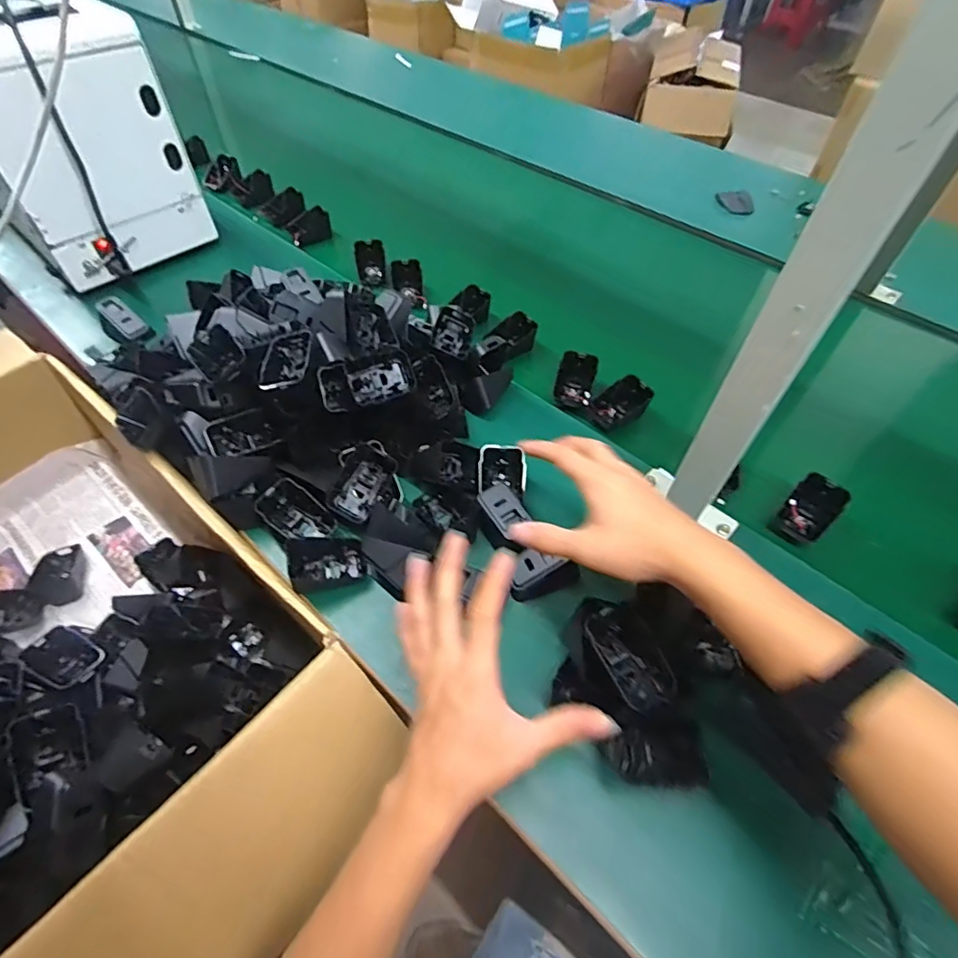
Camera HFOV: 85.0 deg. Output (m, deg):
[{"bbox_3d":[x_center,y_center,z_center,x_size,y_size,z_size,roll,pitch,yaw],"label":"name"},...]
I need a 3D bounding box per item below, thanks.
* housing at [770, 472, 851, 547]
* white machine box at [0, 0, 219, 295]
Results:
[{"bbox_3d":[0.334,0.035,0.533,0.070,0.043,0.047,-36,62,-24],"label":"housing"},{"bbox_3d":[-0.542,-0.447,0.715,0.155,0.280,0.236,33,59,21],"label":"white machine box"}]

